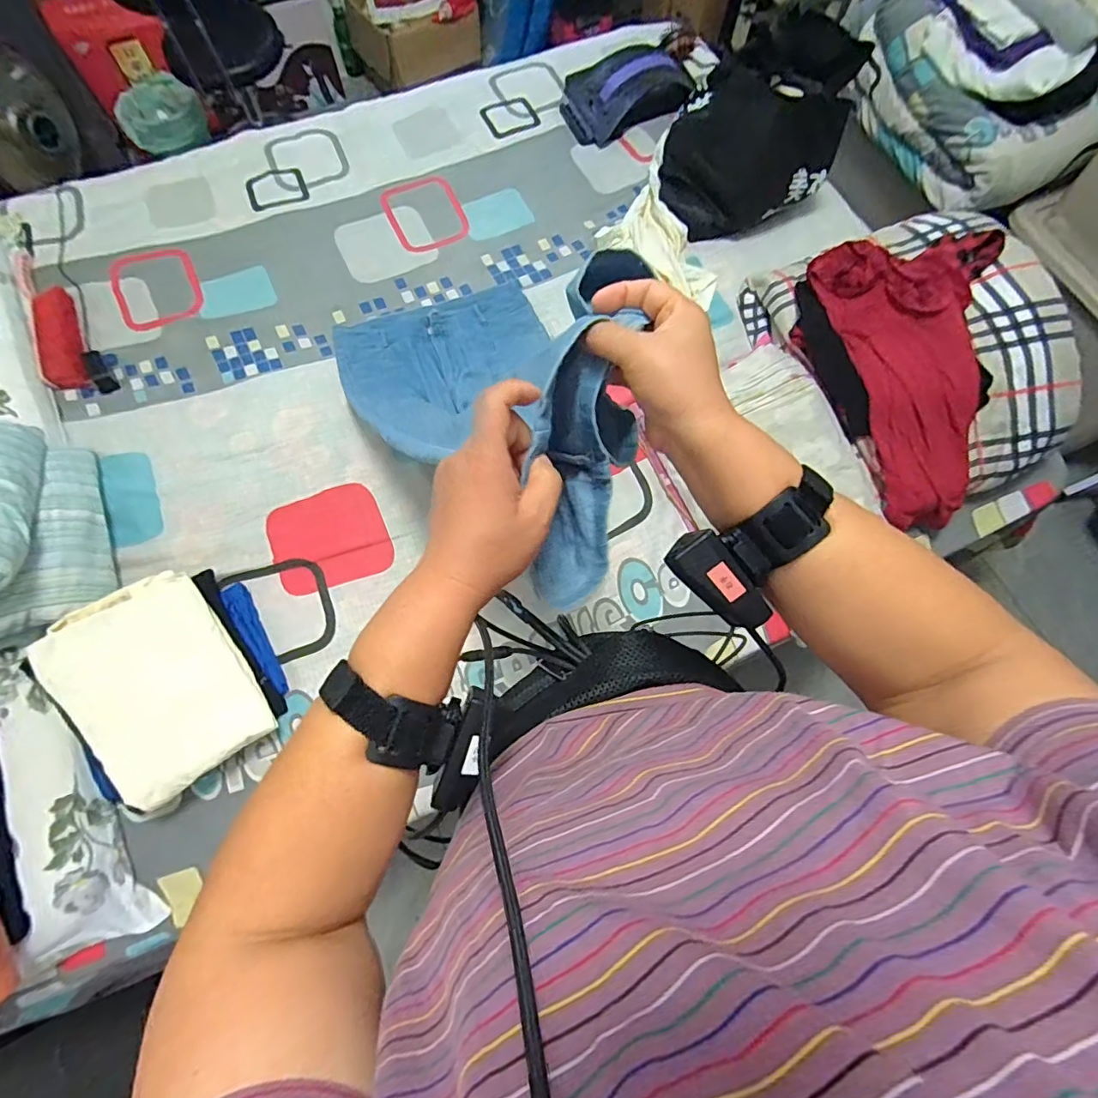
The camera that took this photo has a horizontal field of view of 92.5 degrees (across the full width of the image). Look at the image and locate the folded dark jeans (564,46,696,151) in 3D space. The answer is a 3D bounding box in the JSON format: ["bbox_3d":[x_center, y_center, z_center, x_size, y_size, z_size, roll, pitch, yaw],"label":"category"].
[{"bbox_3d":[0.196,-1.179,1.340,0.340,0.066,0.270,-20,72,-8],"label":"folded dark jeans"}]

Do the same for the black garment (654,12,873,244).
[{"bbox_3d":[0.438,-0.865,1.114,0.369,0.281,0.284,12,71,3],"label":"black garment"}]

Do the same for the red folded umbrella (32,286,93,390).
[{"bbox_3d":[-0.995,-0.432,1.065,0.074,0.026,0.271,-25,73,-9],"label":"red folded umbrella"}]

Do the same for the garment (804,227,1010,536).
[{"bbox_3d":[0.641,-0.300,0.904,0.321,0.080,0.508,-4,84,-2],"label":"garment"}]

